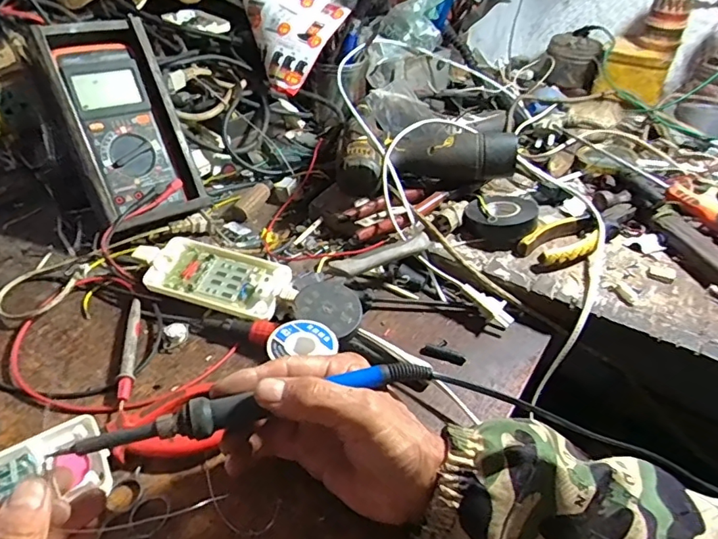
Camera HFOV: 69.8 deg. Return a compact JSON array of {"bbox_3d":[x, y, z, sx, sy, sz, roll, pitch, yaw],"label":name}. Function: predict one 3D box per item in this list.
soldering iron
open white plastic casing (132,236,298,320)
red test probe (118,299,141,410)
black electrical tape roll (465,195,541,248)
[{"bbox_3d":[-0.058,0.082,0.299,0.211,0.025,0.018,-10,43,-13],"label":"soldering iron"},{"bbox_3d":[-0.133,0.006,0.476,0.153,0.022,0.060,13,42,11],"label":"open white plastic casing"},{"bbox_3d":[-0.187,0.066,0.423,0.012,0.012,0.113,-7,42,-12],"label":"red test probe"},{"bbox_3d":[0.151,-0.056,0.549,0.072,0.026,0.071,2,41,-1],"label":"black electrical tape roll"}]

